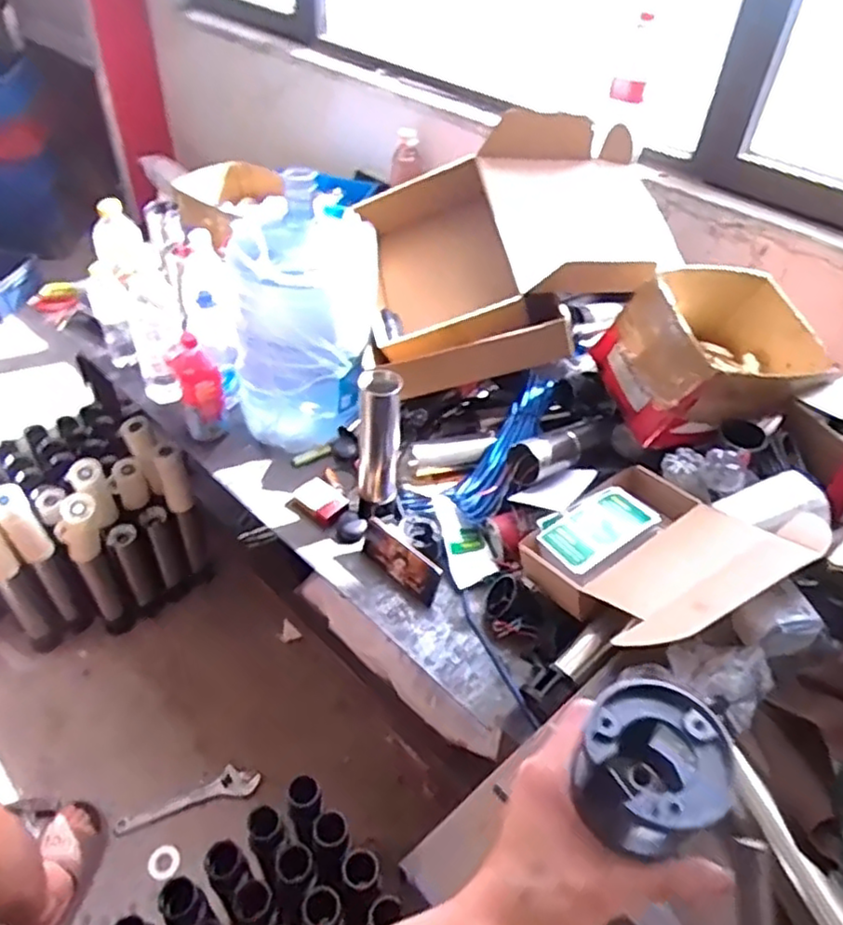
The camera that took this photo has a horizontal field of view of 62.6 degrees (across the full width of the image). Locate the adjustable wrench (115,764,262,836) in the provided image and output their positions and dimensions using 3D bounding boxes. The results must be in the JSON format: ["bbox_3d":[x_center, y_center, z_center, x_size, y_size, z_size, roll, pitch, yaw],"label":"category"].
[{"bbox_3d":[-0.483,0.692,1.442,0.284,0.013,0.069,-11,46,-15],"label":"adjustable wrench"}]

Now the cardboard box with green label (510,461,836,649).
[{"bbox_3d":[0.339,0.127,1.007,0.344,0.165,0.303,-22,50,-24],"label":"cardboard box with green label"}]

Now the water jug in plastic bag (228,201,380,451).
[{"bbox_3d":[-0.218,-0.255,1.284,0.268,0.397,0.222,-3,45,-6],"label":"water jug in plastic bag"}]

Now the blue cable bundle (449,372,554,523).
[{"bbox_3d":[0.153,-0.034,1.227,0.091,0.053,0.310,25,68,20],"label":"blue cable bundle"}]

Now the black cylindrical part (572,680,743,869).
[{"bbox_3d":[0.119,0.163,0.364,0.070,0.056,0.072,2,44,-2],"label":"black cylindrical part"}]

